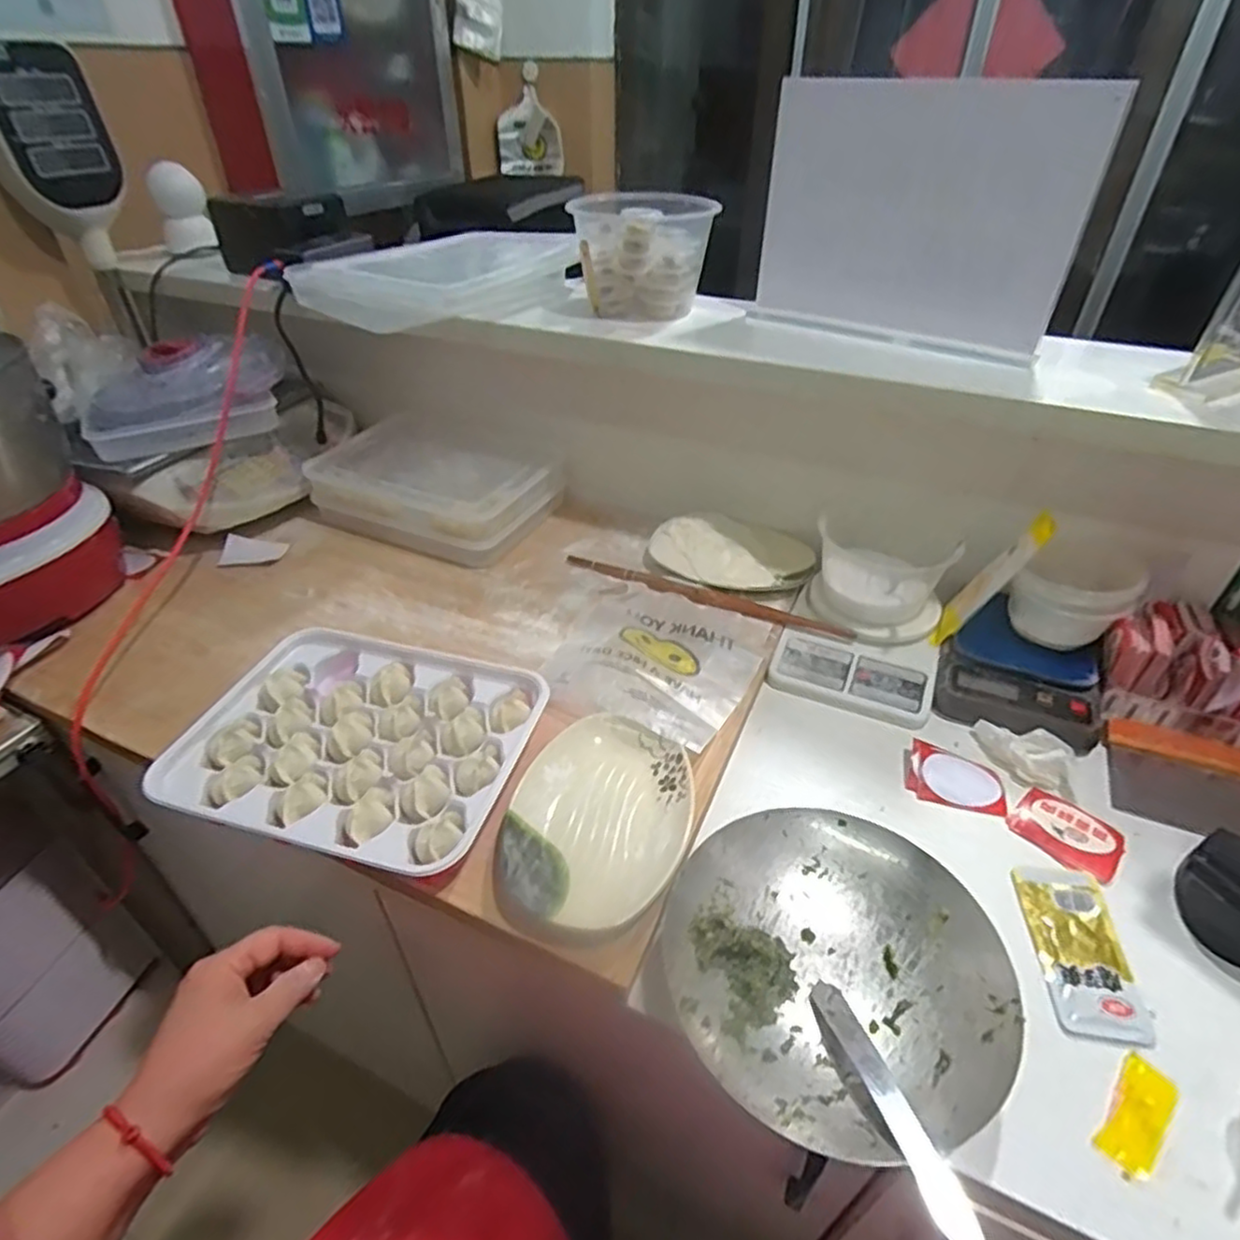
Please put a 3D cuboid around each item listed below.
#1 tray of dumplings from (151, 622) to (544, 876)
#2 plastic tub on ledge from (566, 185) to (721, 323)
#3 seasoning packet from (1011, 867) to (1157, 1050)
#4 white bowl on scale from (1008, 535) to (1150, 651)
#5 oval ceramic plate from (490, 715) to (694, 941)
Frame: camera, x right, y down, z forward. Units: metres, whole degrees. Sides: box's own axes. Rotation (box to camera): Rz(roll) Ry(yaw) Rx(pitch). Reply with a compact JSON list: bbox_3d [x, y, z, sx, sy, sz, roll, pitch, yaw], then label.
[{"bbox_3d":[-0.226,0.105,0.607,0.285,0.031,0.219,10,40,12],"label":"tray of dumplings"},{"bbox_3d":[0.025,-0.418,0.786,0.155,0.111,0.144,1,39,1],"label":"plastic tub on ledge"},{"bbox_3d":[0.338,0.239,0.499,0.061,0.015,0.127,6,39,7],"label":"seasoning packet"},{"bbox_3d":[0.467,-0.022,0.711,0.101,0.093,0.101,0,39,0],"label":"white bowl on scale"},{"bbox_3d":[-0.016,0.156,0.543,0.137,0.020,0.199,10,40,12],"label":"oval ceramic plate"}]

